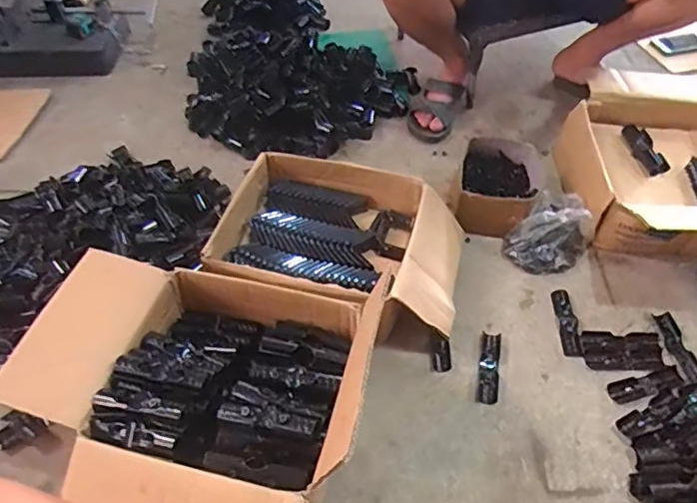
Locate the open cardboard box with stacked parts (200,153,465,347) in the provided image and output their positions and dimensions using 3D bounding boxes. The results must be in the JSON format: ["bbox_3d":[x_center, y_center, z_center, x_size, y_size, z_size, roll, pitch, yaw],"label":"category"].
[{"bbox_3d":[-0.006,-0.010,1.030,0.415,0.131,0.319,13,51,11],"label":"open cardboard box with stacked parts"}]

